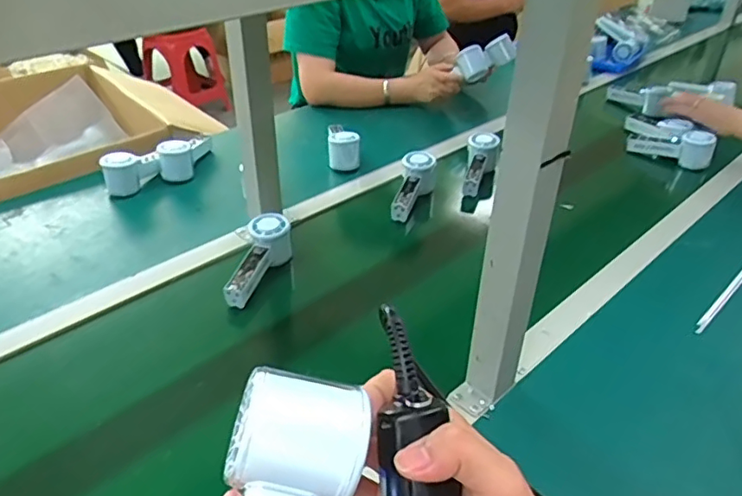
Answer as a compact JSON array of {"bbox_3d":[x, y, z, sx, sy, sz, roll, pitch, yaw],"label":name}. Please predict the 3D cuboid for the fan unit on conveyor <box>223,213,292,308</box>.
[{"bbox_3d":[-0.157,0.016,0.815,0.063,0.050,0.159,13,51,15],"label":"fan unit on conveyor"}]

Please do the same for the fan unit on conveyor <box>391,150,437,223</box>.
[{"bbox_3d":[0.066,-0.104,0.990,0.054,0.052,0.153,16,55,18],"label":"fan unit on conveyor"}]

